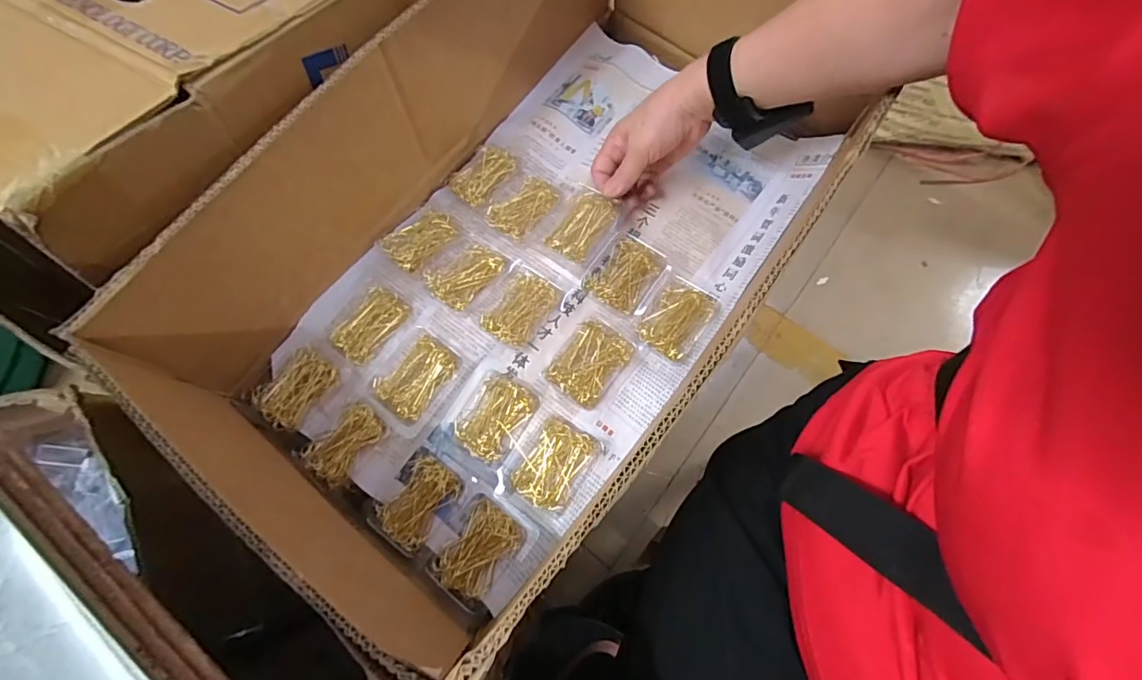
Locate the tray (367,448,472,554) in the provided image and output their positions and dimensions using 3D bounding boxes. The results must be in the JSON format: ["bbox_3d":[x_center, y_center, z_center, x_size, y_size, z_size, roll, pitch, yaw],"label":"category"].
[{"bbox_3d":[-0.132,0.136,0.430,0.055,0.027,0.079,34,74,11],"label":"tray"}]

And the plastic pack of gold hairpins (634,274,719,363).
[{"bbox_3d":[0.098,-0.022,0.463,0.058,0.020,0.080,32,74,10],"label":"plastic pack of gold hairpins"}]

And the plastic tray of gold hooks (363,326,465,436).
[{"bbox_3d":[-0.141,0.035,0.449,0.067,0.022,0.084,32,74,10],"label":"plastic tray of gold hooks"}]

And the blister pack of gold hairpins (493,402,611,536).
[{"bbox_3d":[-0.016,0.109,0.432,0.067,0.014,0.087,29,73,9],"label":"blister pack of gold hairpins"}]

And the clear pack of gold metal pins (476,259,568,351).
[{"bbox_3d":[-0.047,-0.034,0.472,0.061,0.015,0.080,29,73,9],"label":"clear pack of gold metal pins"}]

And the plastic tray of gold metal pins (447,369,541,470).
[{"bbox_3d":[-0.070,0.067,0.446,0.062,0.013,0.077,31,74,10],"label":"plastic tray of gold metal pins"}]

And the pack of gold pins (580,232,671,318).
[{"bbox_3d":[0.053,-0.063,0.484,0.066,0.013,0.074,31,74,10],"label":"pack of gold pins"}]

